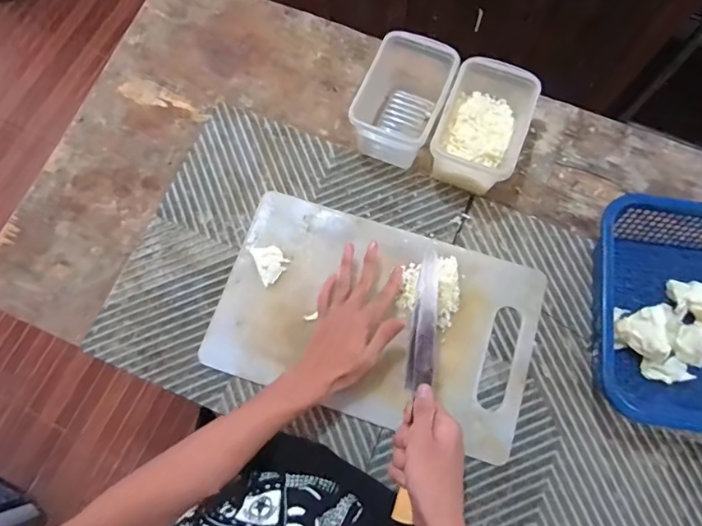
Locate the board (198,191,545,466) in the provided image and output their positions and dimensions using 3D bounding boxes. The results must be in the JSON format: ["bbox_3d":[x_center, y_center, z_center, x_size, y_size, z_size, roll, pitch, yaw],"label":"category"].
[{"bbox_3d":[0.032,0.070,0.597,0.395,0.016,0.245,17,76,5],"label":"board"}]

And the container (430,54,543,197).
[{"bbox_3d":[0.175,-0.181,0.625,0.104,0.093,0.147,21,75,8],"label":"container"}]

